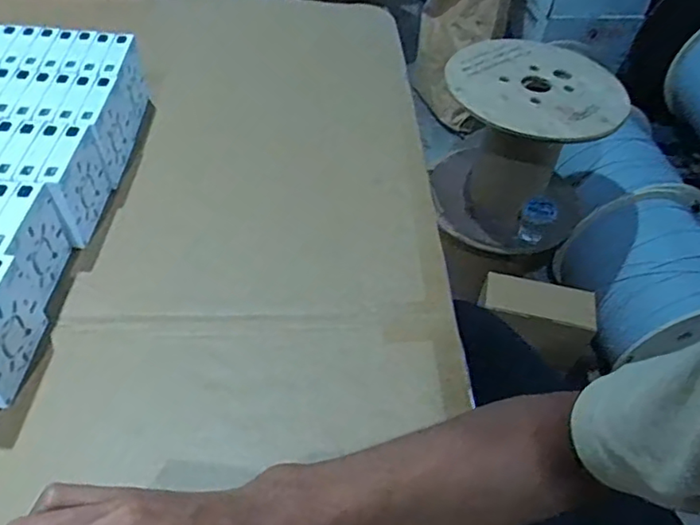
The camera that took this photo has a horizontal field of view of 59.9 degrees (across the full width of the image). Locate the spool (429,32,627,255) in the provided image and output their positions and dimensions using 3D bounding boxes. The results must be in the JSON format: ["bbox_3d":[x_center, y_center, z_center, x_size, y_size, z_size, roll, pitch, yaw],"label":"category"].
[{"bbox_3d":[0.347,-0.232,1.278,0.325,0.361,0.312,3,47,-3],"label":"spool"}]

